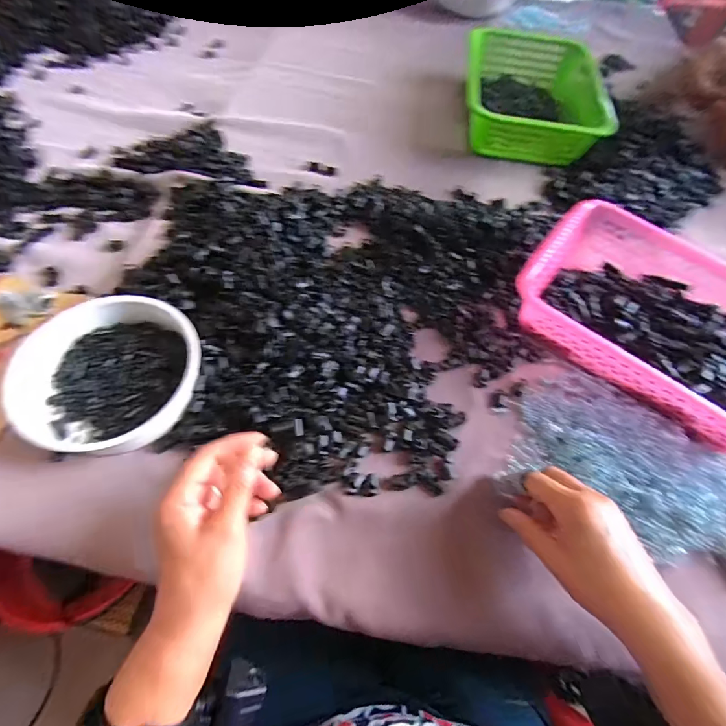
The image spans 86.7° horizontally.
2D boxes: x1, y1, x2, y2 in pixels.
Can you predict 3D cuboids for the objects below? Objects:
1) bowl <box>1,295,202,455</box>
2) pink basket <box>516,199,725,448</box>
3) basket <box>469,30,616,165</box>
[{"bbox_3d":[-0.249,0.008,0.390,0.164,0.047,0.156,2,61,-3],"label":"bowl"},{"bbox_3d":[0.349,-0.049,0.450,0.312,0.068,0.219,37,65,16],"label":"pink basket"},{"bbox_3d":[0.286,-0.476,0.682,0.220,0.079,0.300,7,61,0],"label":"basket"}]

